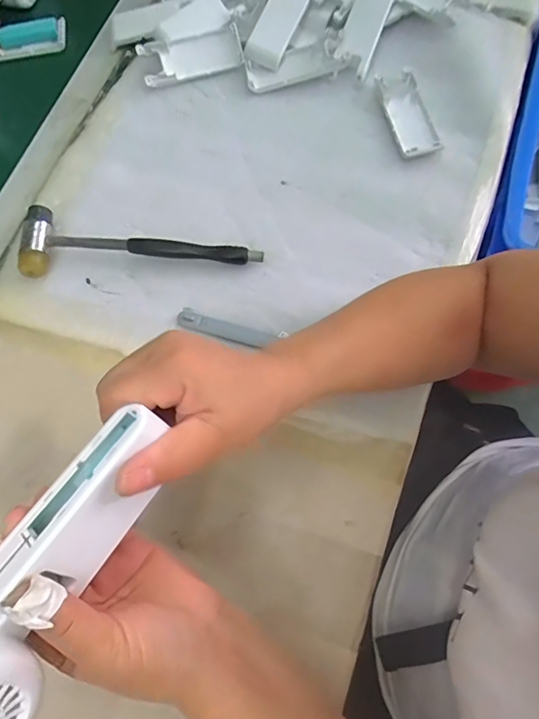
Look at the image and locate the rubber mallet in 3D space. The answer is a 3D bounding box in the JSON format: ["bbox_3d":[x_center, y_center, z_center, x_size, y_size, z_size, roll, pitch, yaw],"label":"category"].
[{"bbox_3d":[-0.118,-0.088,0.406,0.212,0.027,0.064,11,72,6],"label":"rubber mallet"}]

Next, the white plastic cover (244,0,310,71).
[{"bbox_3d":[0.010,-0.351,0.469,0.040,0.013,0.099,24,89,10],"label":"white plastic cover"}]

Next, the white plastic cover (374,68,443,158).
[{"bbox_3d":[0.136,-0.240,0.444,0.039,0.014,0.099,-13,72,-2],"label":"white plastic cover"}]

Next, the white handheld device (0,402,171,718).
[{"bbox_3d":[-0.105,0.092,0.205,0.060,0.043,0.157,27,68,11],"label":"white handheld device"}]

